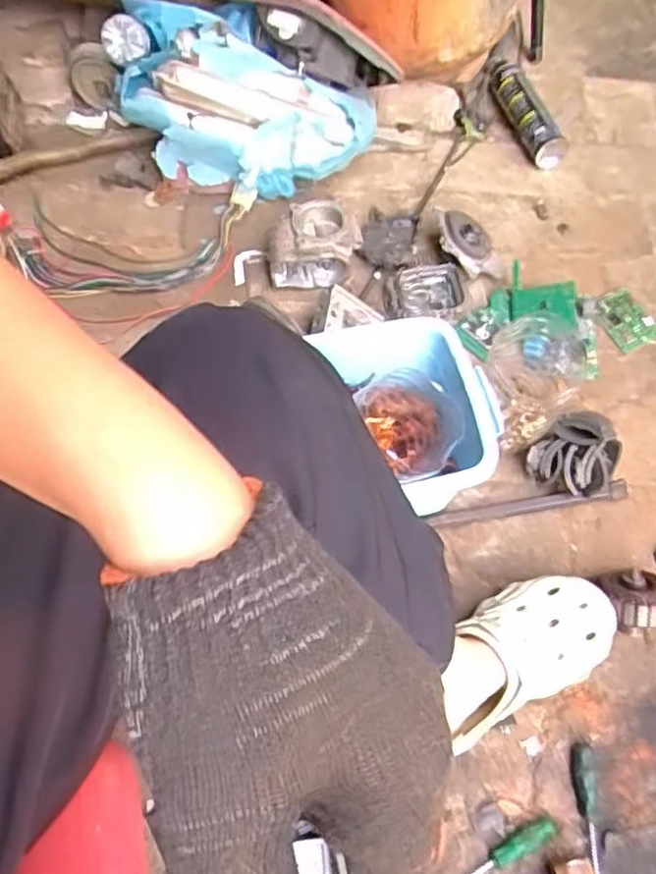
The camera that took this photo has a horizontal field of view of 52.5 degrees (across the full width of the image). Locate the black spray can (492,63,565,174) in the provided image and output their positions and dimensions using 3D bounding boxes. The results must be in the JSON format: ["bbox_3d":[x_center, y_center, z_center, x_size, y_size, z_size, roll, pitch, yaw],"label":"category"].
[{"bbox_3d":[0.301,-0.507,1.024,0.049,0.064,0.222,-19,66,-10],"label":"black spray can"}]

